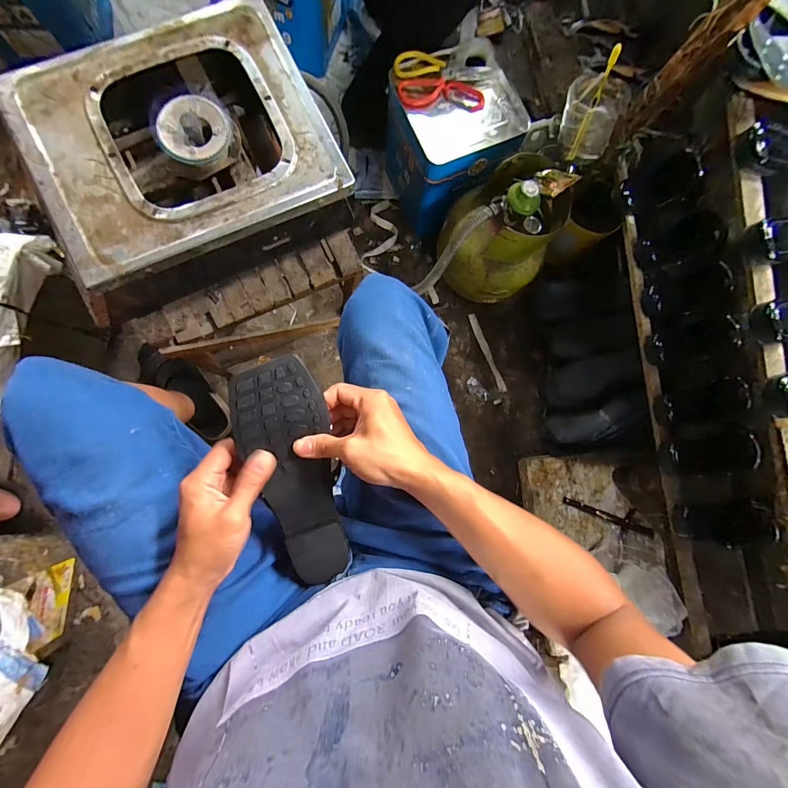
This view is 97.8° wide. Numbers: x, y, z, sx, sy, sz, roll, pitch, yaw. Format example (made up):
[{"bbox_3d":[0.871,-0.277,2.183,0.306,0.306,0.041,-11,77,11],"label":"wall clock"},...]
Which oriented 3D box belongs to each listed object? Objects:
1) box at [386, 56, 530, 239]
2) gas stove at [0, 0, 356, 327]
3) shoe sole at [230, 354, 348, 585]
[{"bbox_3d":[0.125,-0.573,0.834,0.232,0.274,0.252,-24,86,-9],"label":"box"},{"bbox_3d":[-0.272,-0.304,0.454,0.351,0.104,0.291,-26,87,-9],"label":"gas stove"},{"bbox_3d":[-0.097,0.082,0.342,0.081,0.032,0.230,-12,107,-8],"label":"shoe sole"}]

